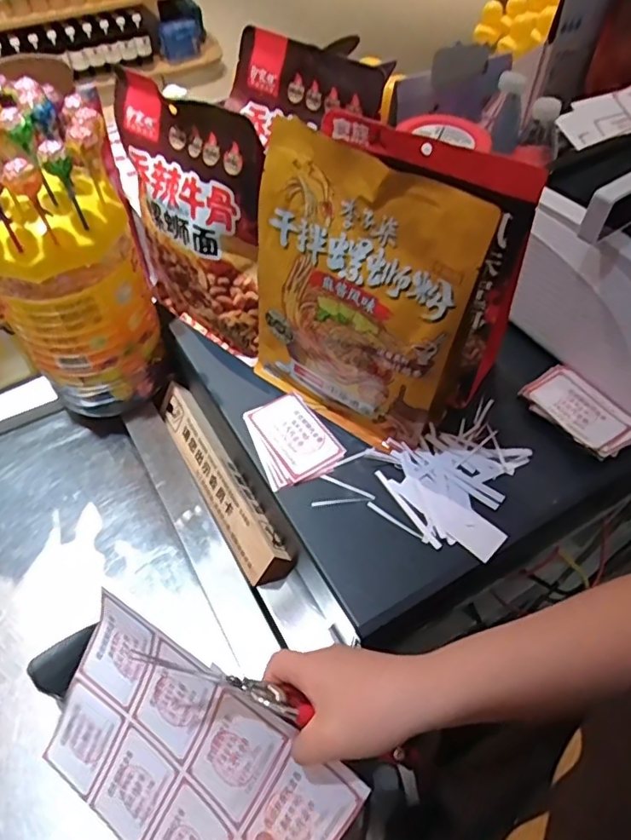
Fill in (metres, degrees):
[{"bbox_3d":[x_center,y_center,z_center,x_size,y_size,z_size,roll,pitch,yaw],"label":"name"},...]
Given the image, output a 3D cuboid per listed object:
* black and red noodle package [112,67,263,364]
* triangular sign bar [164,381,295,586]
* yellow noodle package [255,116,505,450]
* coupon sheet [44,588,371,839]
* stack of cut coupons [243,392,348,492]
[{"bbox_3d":[-0.124,-0.190,0.558,0.185,0.244,0.041,36,61,22],"label":"black and red noodle package"},{"bbox_3d":[-0.111,0.058,0.626,0.046,0.039,0.260,-26,59,-18],"label":"triangular sign bar"},{"bbox_3d":[0.035,-0.101,0.491,0.197,0.245,0.067,31,59,20],"label":"yellow noodle package"},{"bbox_3d":[-0.110,0.262,0.401,0.228,0.051,0.185,32,103,23],"label":"coupon sheet"},{"bbox_3d":[-0.022,0.017,0.558,0.076,0.006,0.100,-20,57,-15],"label":"stack of cut coupons"}]

